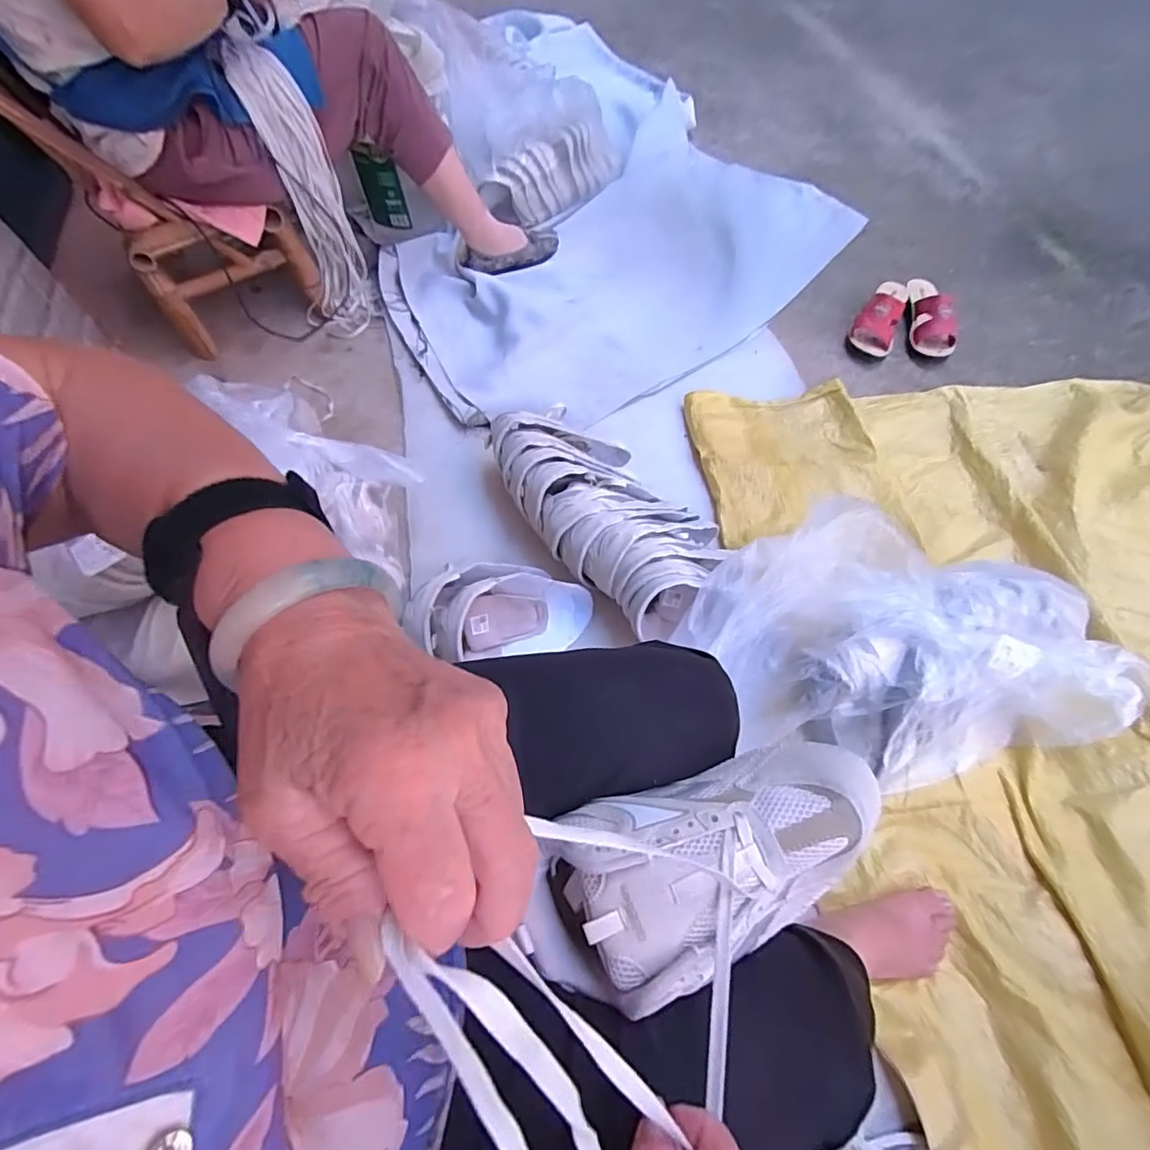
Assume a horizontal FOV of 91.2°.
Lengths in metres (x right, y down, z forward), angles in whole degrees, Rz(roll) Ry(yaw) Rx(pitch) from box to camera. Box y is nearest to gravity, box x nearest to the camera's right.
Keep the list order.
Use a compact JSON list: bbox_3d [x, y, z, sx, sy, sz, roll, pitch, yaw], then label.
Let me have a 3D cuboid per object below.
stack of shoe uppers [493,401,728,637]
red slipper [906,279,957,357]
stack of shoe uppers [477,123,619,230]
[{"bbox_3d":[0.036,-0.116,0.879,0.417,0.122,0.209,42,68,17],"label":"stack of shoe uppers"},{"bbox_3d":[0.732,-0.543,1.159,0.082,0.058,0.198,-2,76,-4],"label":"red slipper"},{"bbox_3d":[-0.040,-0.928,1.282,0.131,0.111,0.362,38,67,16],"label":"stack of shoe uppers"}]

